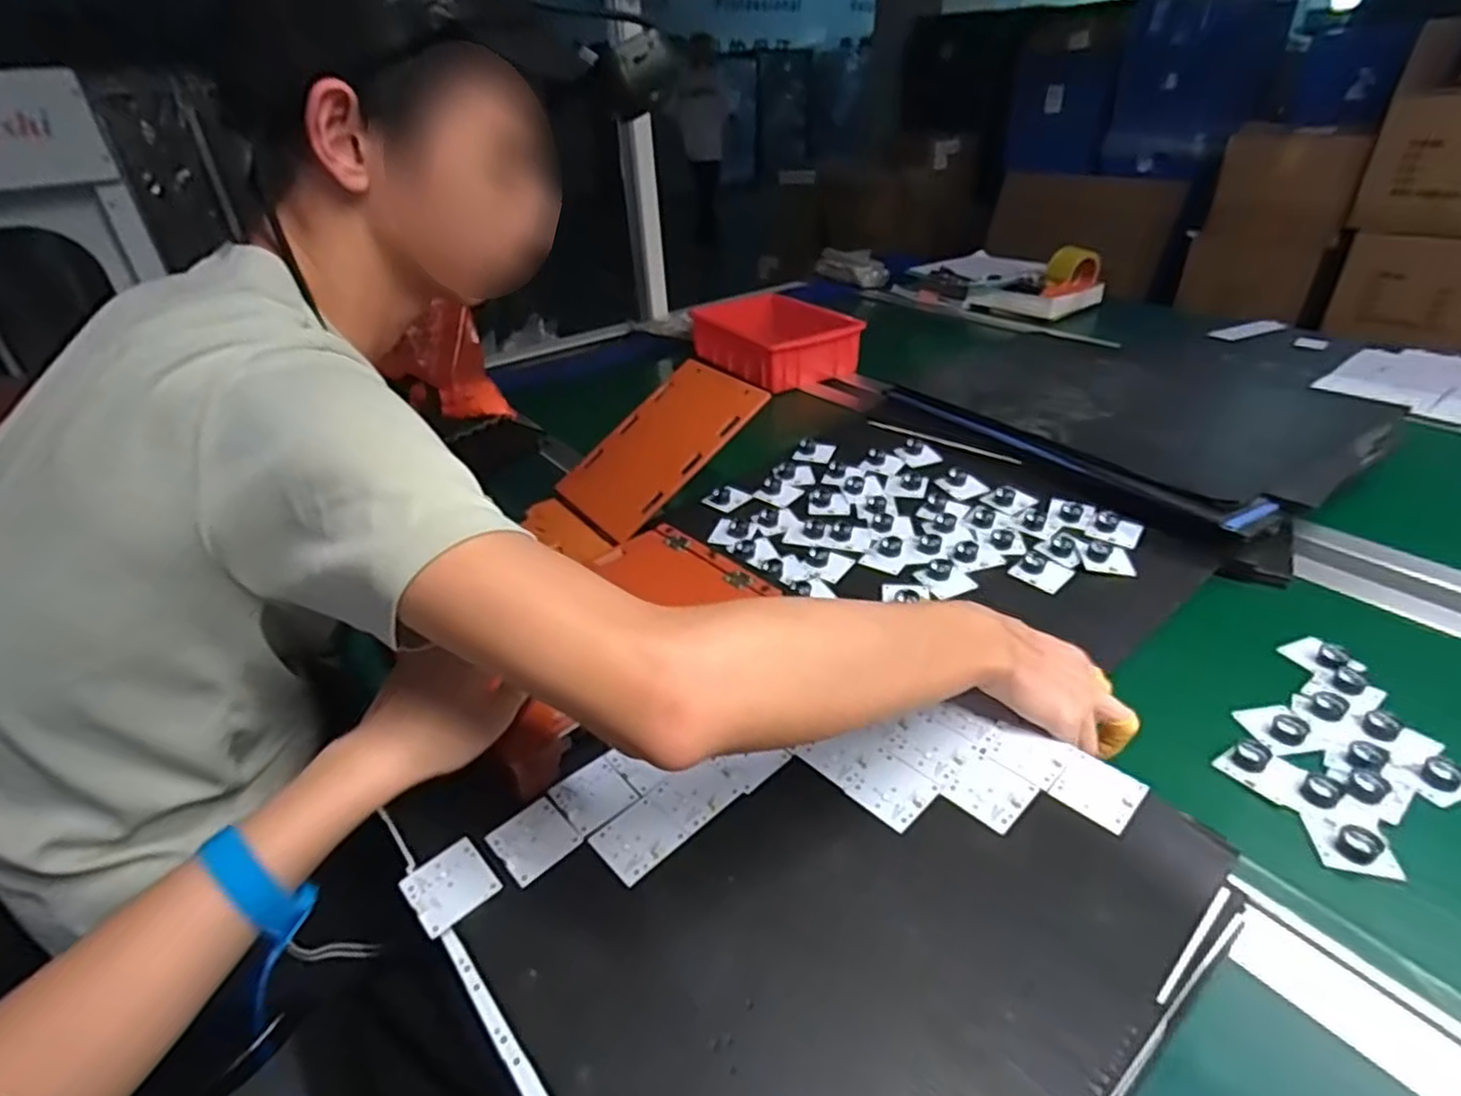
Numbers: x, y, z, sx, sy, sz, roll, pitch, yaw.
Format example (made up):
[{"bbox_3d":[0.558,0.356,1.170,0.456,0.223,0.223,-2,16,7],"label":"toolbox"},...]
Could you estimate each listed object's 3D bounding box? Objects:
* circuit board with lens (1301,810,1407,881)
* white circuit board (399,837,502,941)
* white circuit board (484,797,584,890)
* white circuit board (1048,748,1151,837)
[{"bbox_3d":[0.418,0.195,0.479,0.044,0.015,0.047,6,34,15],"label":"circuit board with lens"},{"bbox_3d":[-0.170,0.202,0.430,0.044,0.004,0.050,-28,40,-33],"label":"white circuit board"},{"bbox_3d":[-0.125,0.185,0.453,0.045,0.004,0.046,-29,41,-34],"label":"white circuit board"},{"bbox_3d":[0.238,0.156,0.460,0.046,0.004,0.047,25,44,39],"label":"white circuit board"}]

